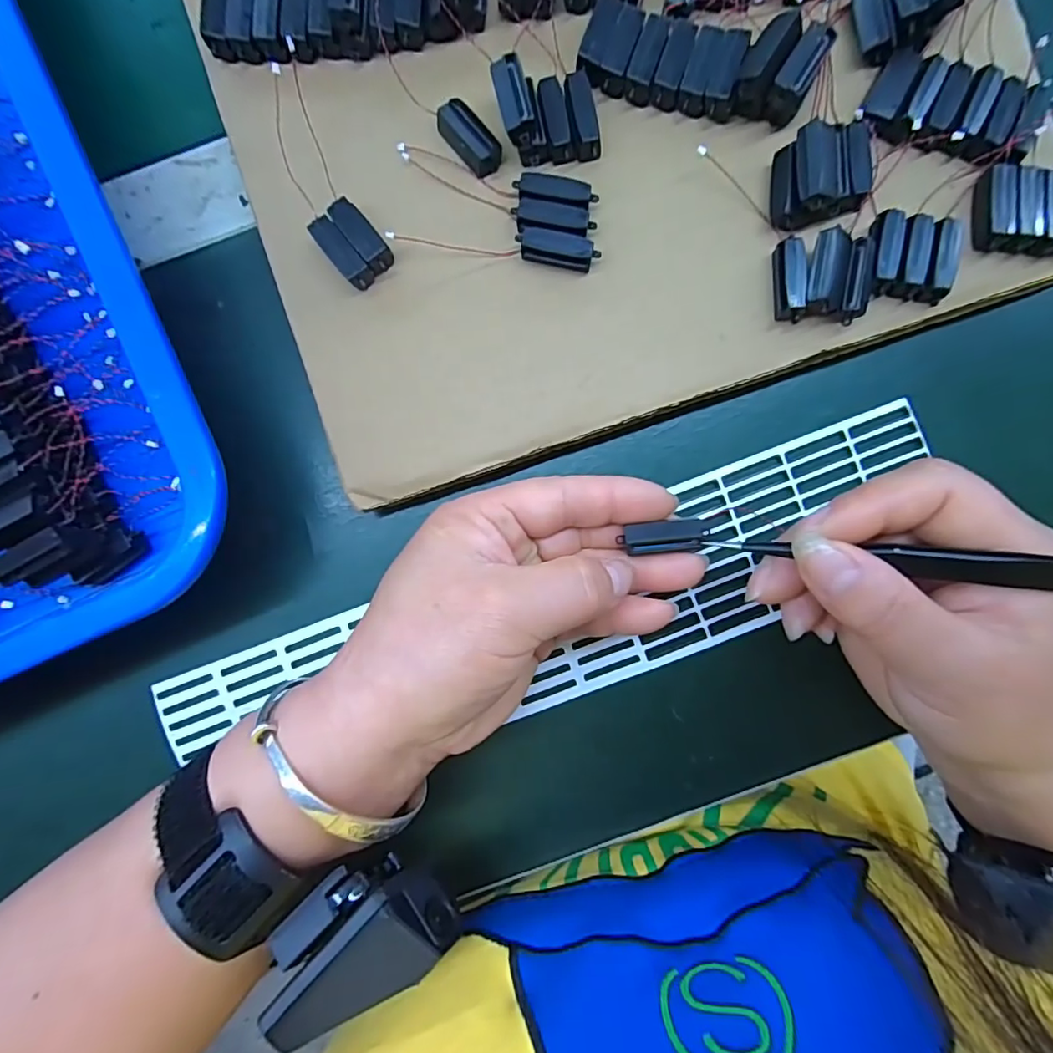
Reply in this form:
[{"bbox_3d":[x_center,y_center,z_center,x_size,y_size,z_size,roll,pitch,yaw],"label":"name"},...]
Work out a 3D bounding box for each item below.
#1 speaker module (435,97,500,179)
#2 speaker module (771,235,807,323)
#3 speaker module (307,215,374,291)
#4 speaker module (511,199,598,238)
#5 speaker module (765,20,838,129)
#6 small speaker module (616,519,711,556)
[{"bbox_3d":[-0.022,-0.151,0.212,0.013,0.006,0.029,-43,89,1],"label":"speaker module"},{"bbox_3d":[0.100,-0.093,0.208,0.009,0.011,0.029,-4,90,2],"label":"speaker module"},{"bbox_3d":[-0.070,-0.104,0.207,0.009,0.005,0.029,-40,89,1],"label":"speaker module"},{"bbox_3d":[0.010,-0.116,0.208,0.030,0.009,0.011,13,90,2],"label":"speaker module"},{"bbox_3d":[0.101,-0.167,0.204,0.012,0.019,0.028,31,91,1],"label":"speaker module"},{"bbox_3d":[0.050,0.004,0.195,0.028,0.008,0.010,-6,90,1],"label":"small speaker module"}]

